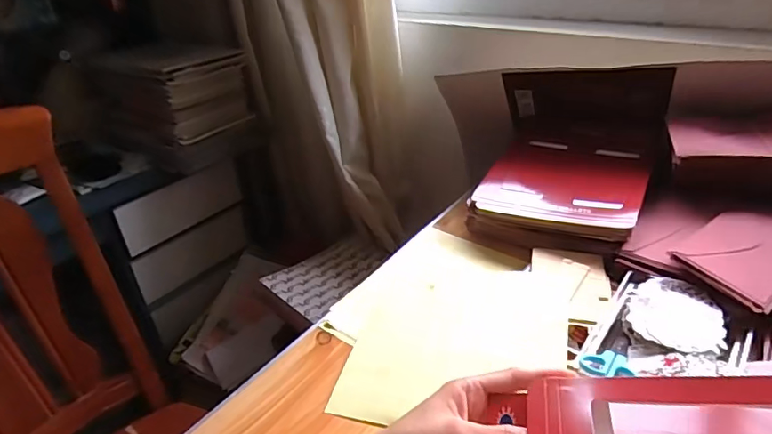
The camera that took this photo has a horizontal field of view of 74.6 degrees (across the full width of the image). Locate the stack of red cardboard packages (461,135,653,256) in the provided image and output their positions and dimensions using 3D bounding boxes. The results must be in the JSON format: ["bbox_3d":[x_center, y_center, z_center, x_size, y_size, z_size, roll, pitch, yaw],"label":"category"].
[{"bbox_3d":[0.245,-0.043,0.703,0.203,0.065,0.219,16,36,29],"label":"stack of red cardboard packages"}]

